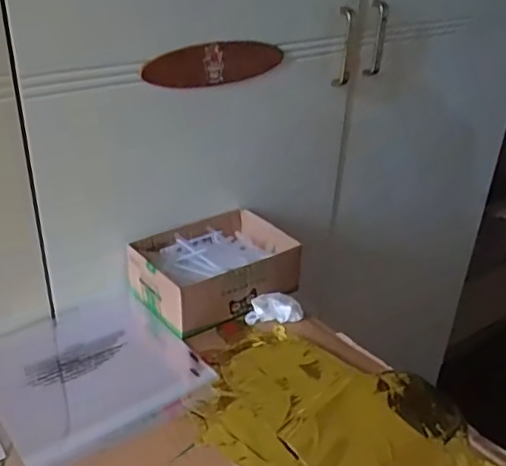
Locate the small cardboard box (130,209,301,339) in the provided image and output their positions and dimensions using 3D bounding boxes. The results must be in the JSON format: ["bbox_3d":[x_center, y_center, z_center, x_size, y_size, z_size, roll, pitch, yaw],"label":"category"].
[{"bbox_3d":[-0.046,0.044,0.738,0.193,0.068,0.147,-23,37,-38],"label":"small cardboard box"}]

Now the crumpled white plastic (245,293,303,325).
[{"bbox_3d":[0.026,0.091,0.718,0.067,0.024,0.039,1,29,-3],"label":"crumpled white plastic"}]

